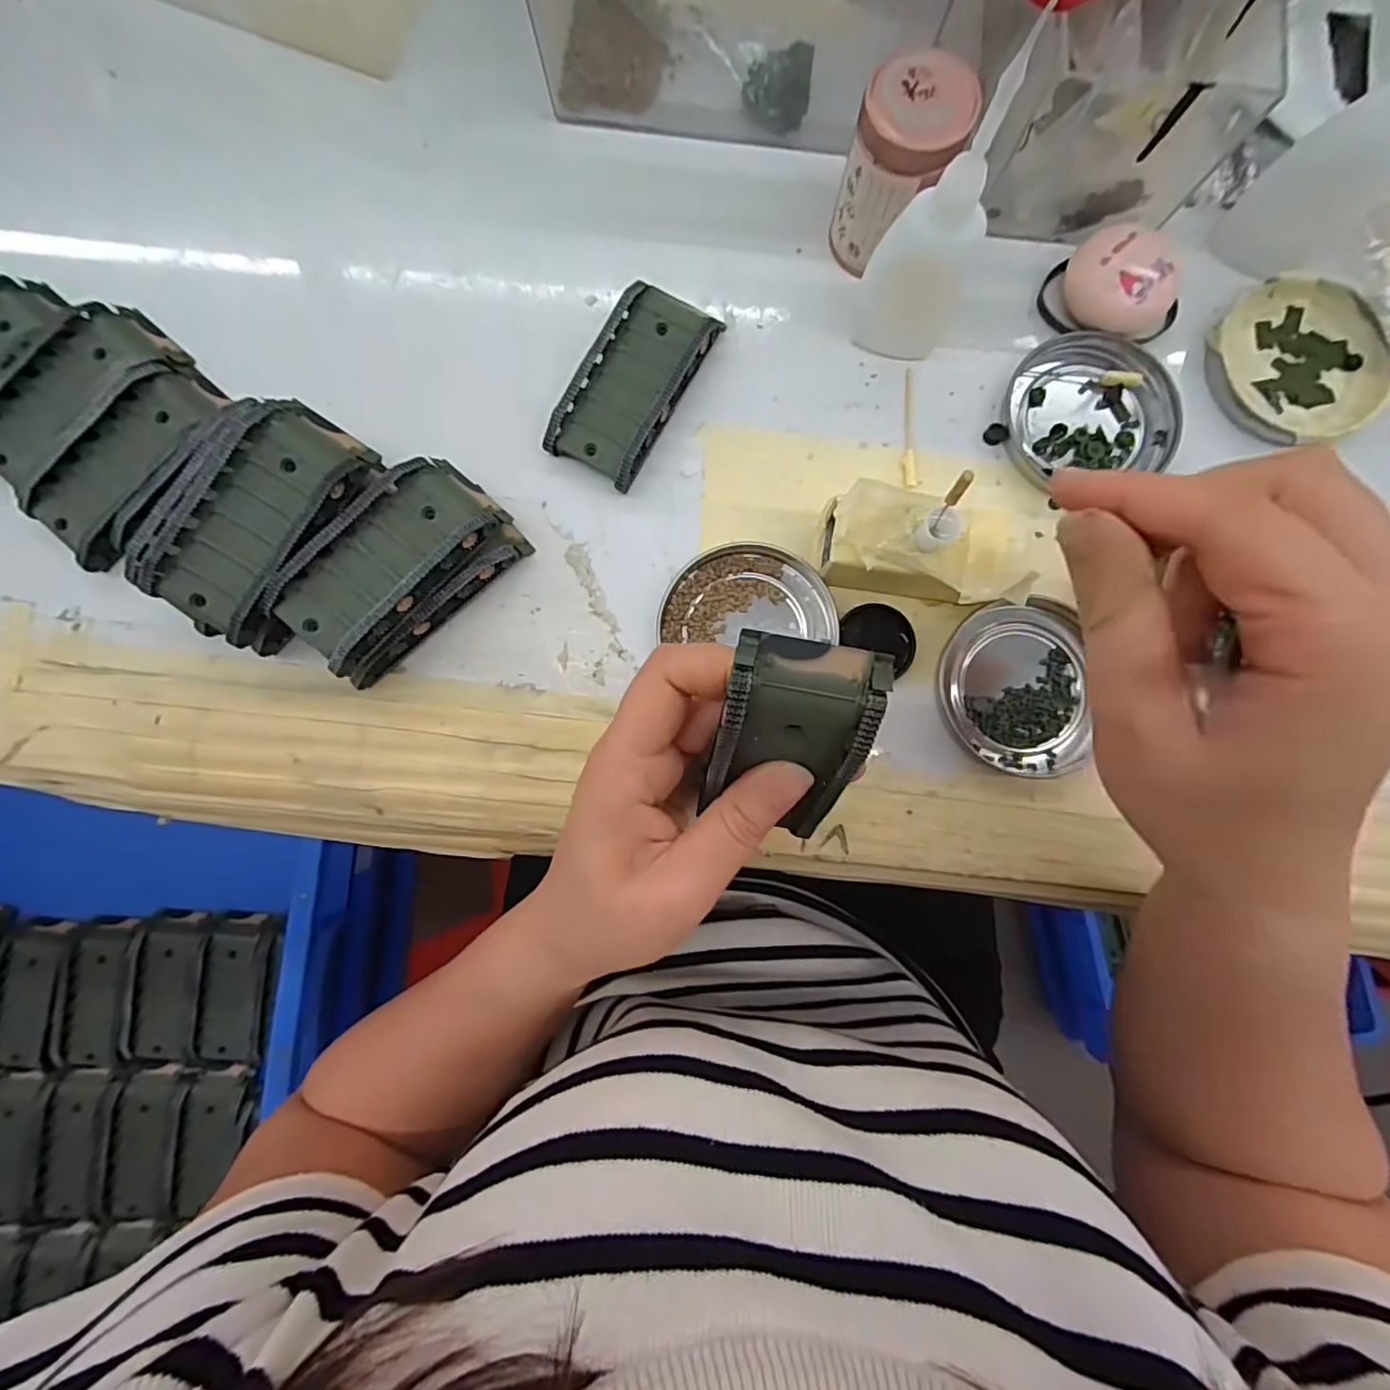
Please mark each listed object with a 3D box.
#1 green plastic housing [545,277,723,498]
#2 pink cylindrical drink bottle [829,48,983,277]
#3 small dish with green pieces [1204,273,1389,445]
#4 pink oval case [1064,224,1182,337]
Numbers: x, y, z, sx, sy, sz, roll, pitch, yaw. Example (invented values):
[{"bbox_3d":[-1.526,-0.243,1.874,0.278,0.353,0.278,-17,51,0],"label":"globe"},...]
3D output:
[{"bbox_3d":[-0.029,-0.145,0.276,0.043,0.019,0.091,29,85,3],"label":"green plastic housing"},{"bbox_3d":[0.088,-0.224,0.259,0.042,0.067,0.040,37,85,3],"label":"pink cylindrical drink bottle"},{"bbox_3d":[0.284,-0.157,0.279,0.072,0.009,0.078,0,84,0],"label":"small dish with green pieces"},{"bbox_3d":[0.197,-0.191,0.276,0.036,0.024,0.047,-34,85,-3],"label":"pink oval case"}]

